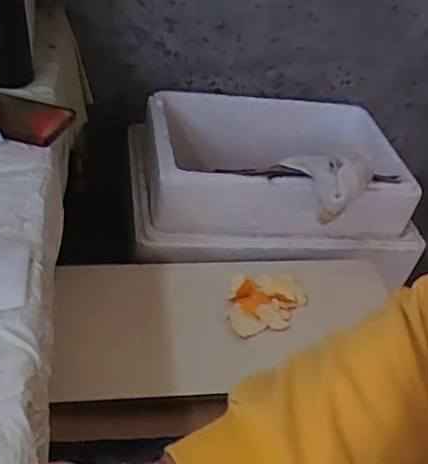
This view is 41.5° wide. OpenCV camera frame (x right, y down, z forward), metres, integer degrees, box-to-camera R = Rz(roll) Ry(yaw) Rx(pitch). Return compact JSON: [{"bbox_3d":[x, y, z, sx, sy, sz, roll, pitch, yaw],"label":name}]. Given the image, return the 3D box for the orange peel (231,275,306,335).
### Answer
[{"bbox_3d":[0.077,0.100,0.799,0.106,0.024,0.109,1,43,-3],"label":"orange peel"}]

